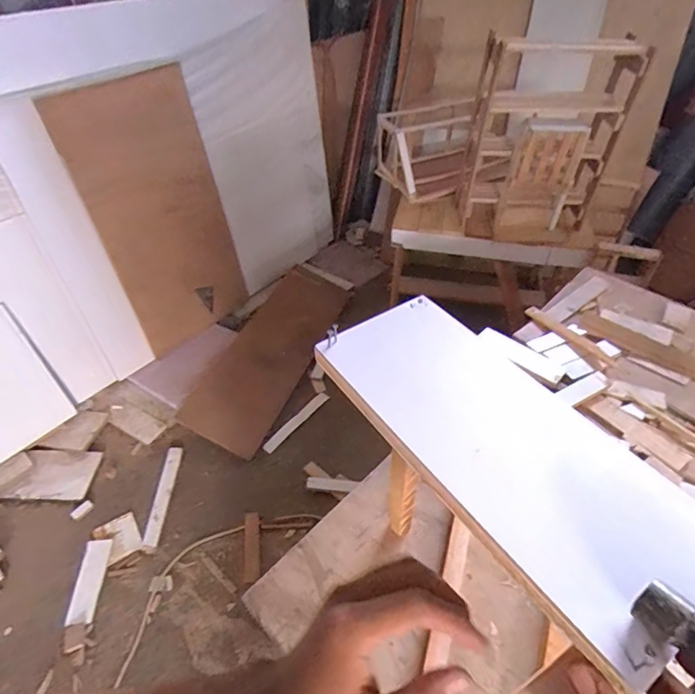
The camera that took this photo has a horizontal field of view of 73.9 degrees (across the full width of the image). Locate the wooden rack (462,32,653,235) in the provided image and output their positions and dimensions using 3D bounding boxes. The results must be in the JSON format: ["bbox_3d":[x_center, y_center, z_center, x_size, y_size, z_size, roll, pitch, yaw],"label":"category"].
[{"bbox_3d":[0.693,-0.748,1.654,0.481,0.570,0.352,6,45,5],"label":"wooden rack"}]

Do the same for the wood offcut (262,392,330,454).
[{"bbox_3d":[-0.201,0.297,1.830,0.050,0.015,0.331,31,57,28],"label":"wood offcut"}]

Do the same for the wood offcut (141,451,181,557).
[{"bbox_3d":[-0.627,0.504,1.568,0.046,0.035,0.364,0,45,-1],"label":"wood offcut"}]

